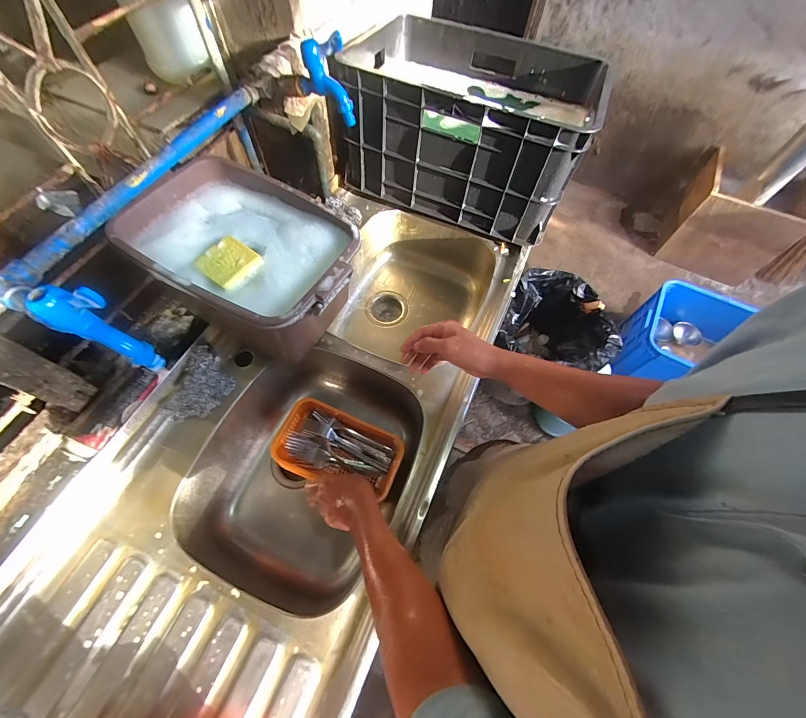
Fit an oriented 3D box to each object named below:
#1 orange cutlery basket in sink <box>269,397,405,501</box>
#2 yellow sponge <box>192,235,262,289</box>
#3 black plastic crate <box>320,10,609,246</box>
[{"bbox_3d":[-0.118,0.172,0.650,0.225,0.058,0.127,20,64,8],"label":"orange cutlery basket in sink"},{"bbox_3d":[-0.272,-0.152,0.541,0.081,0.016,0.075,32,66,14],"label":"yellow sponge"},{"bbox_3d":[0.138,-0.545,0.798,0.521,0.244,0.355,23,64,9],"label":"black plastic crate"}]

